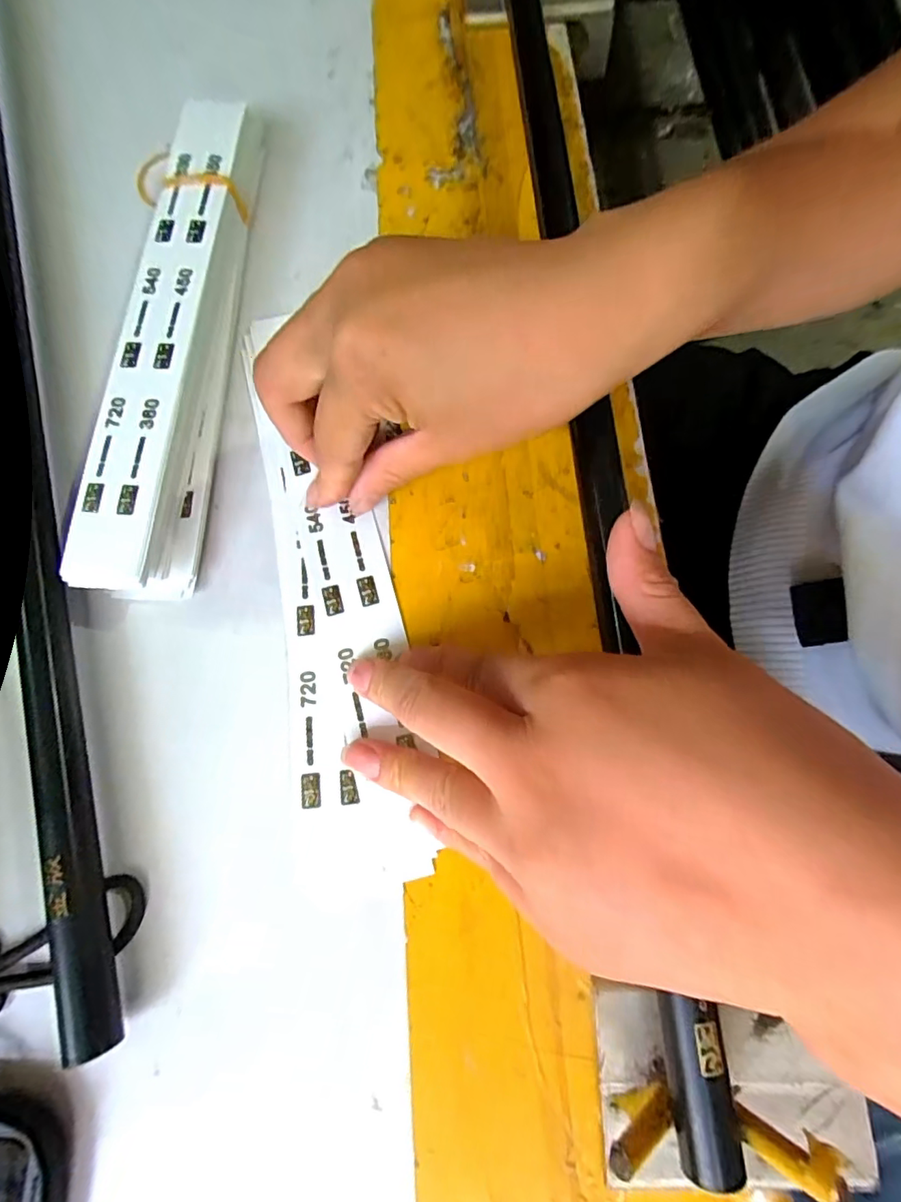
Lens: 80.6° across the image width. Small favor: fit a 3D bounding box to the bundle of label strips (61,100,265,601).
[{"bbox_3d":[-0.122,-0.116,0.236,0.046,0.030,0.232,3,75,2],"label":"bundle of label strips"}]

